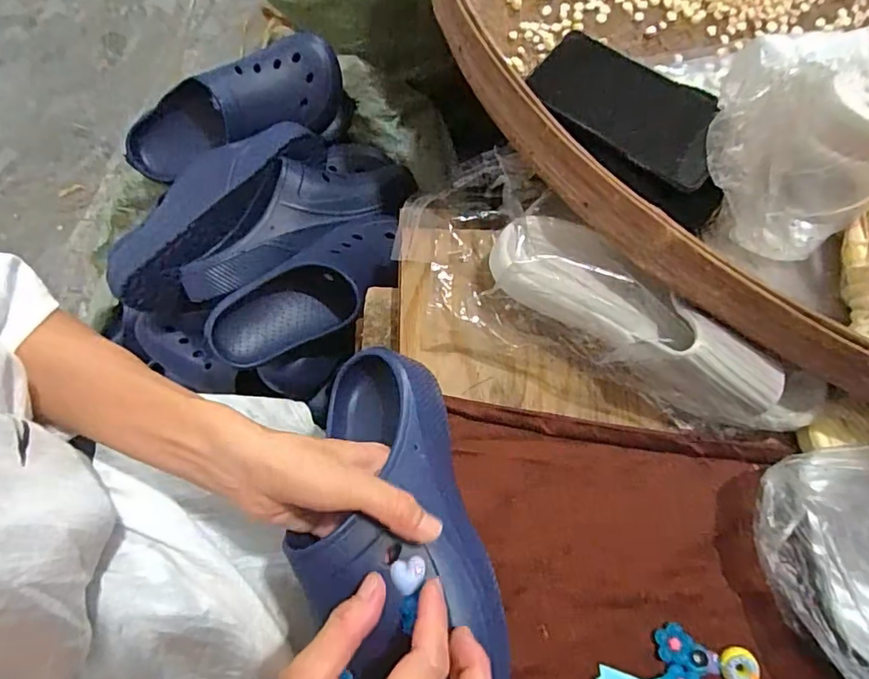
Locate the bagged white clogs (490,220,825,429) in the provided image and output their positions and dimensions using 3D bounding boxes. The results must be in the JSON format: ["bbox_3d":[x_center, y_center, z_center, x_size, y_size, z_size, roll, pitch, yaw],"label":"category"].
[{"bbox_3d":[0.157,-0.006,0.400,0.259,0.086,0.079,32,72,11],"label":"bagged white clogs"}]

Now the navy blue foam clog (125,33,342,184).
[{"bbox_3d":[-0.258,-0.289,0.677,0.287,0.101,0.108,-20,71,6],"label":"navy blue foam clog"}]

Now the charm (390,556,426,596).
[{"bbox_3d":[-0.014,0.131,0.297,0.019,0.004,0.018,-15,70,-7],"label":"charm"}]

